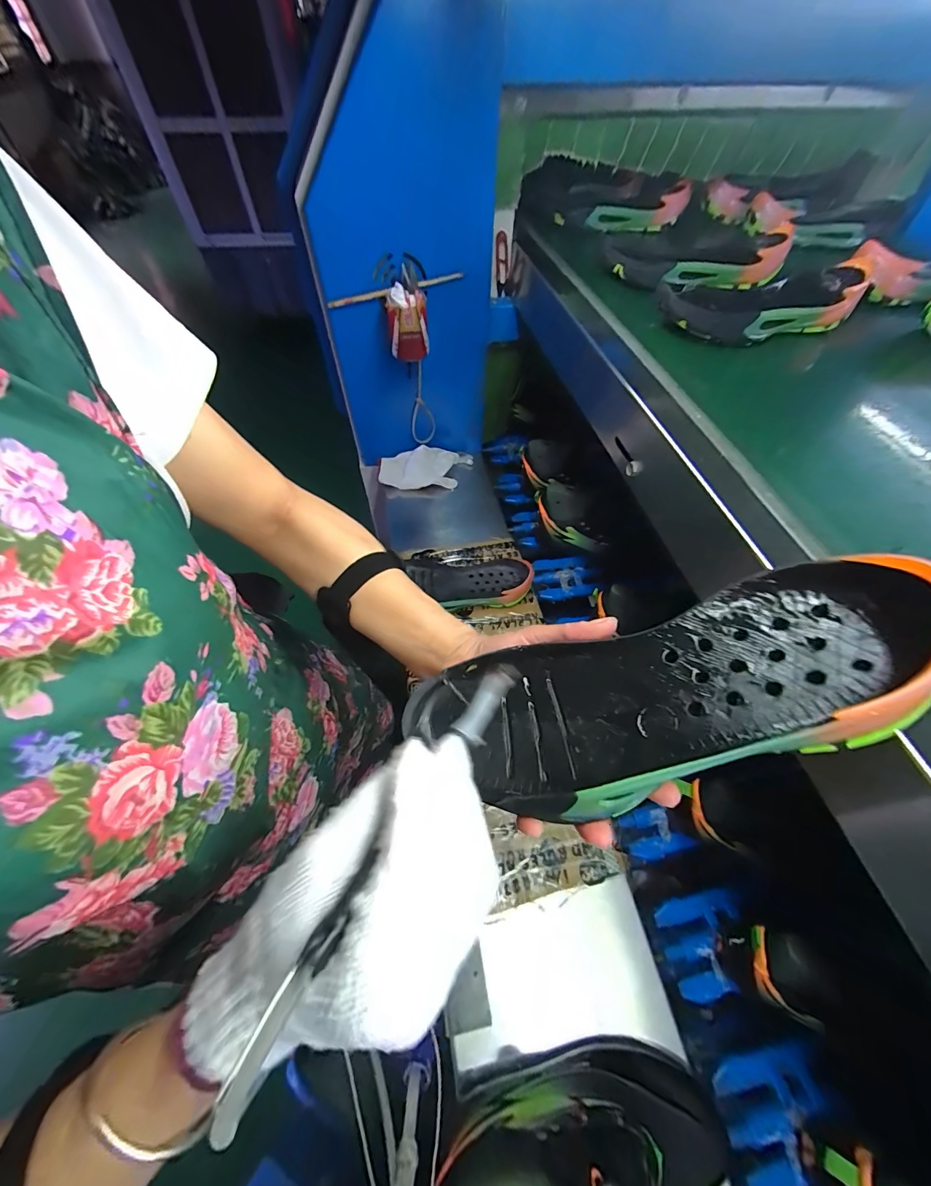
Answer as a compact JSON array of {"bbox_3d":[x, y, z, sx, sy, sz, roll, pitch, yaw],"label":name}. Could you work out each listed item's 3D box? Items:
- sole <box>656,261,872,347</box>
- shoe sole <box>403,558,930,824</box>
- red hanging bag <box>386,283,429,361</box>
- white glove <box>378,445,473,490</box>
[{"bbox_3d":[0.367,-0.353,0.495,0.260,0.051,0.084,-13,56,-10],"label":"sole"},{"bbox_3d":[0.090,0.057,0.216,0.259,0.040,0.094,-20,52,21],"label":"shoe sole"},{"bbox_3d":[-0.097,-0.452,0.684,0.065,0.096,0.051,-6,55,-6],"label":"red hanging bag"},{"bbox_3d":[-0.086,-0.273,0.902,0.206,0.057,0.098,-3,55,-3],"label":"white glove"}]

